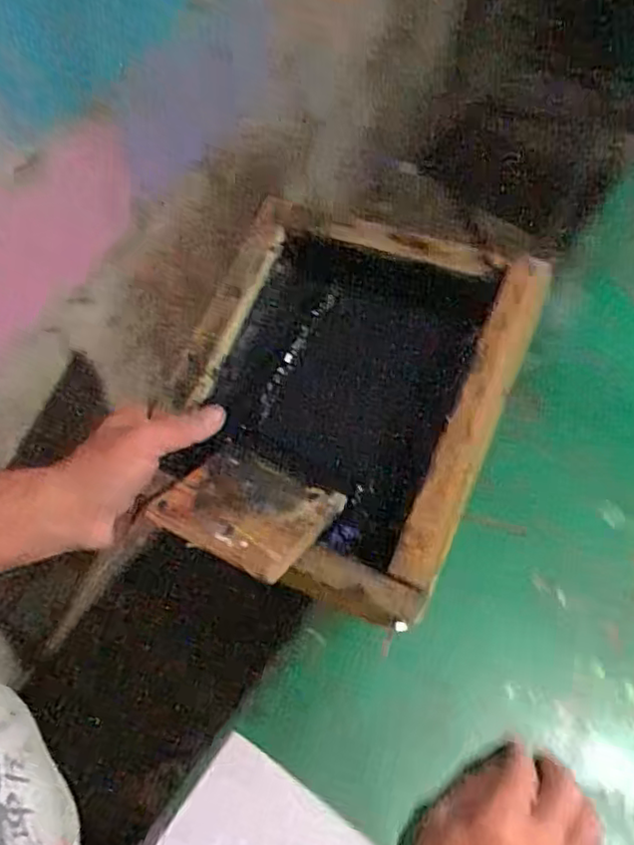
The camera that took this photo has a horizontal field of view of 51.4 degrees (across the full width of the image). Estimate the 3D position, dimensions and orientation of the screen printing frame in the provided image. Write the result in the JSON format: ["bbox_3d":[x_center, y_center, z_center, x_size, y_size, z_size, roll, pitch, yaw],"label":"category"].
[{"bbox_3d":[0.010,-0.024,0.481,0.236,0.034,0.264,20,79,26],"label":"screen printing frame"}]

